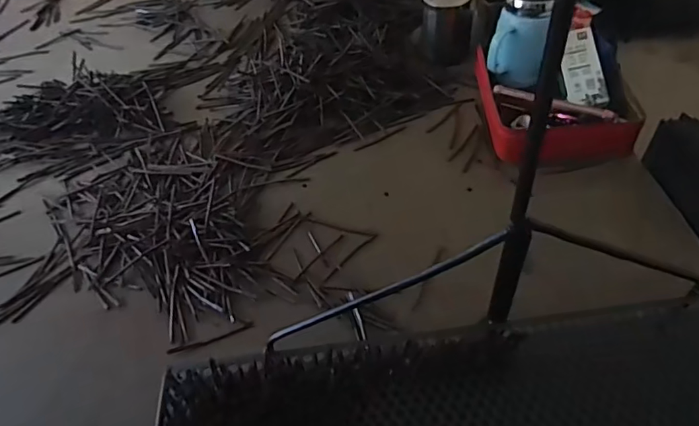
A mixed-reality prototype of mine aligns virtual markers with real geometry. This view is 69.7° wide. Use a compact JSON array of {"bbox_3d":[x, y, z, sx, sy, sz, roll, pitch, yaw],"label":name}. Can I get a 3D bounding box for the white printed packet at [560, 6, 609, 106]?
[{"bbox_3d":[0.359,-0.248,0.780,0.058,0.031,0.188,3,67,6],"label":"white printed packet"}]

